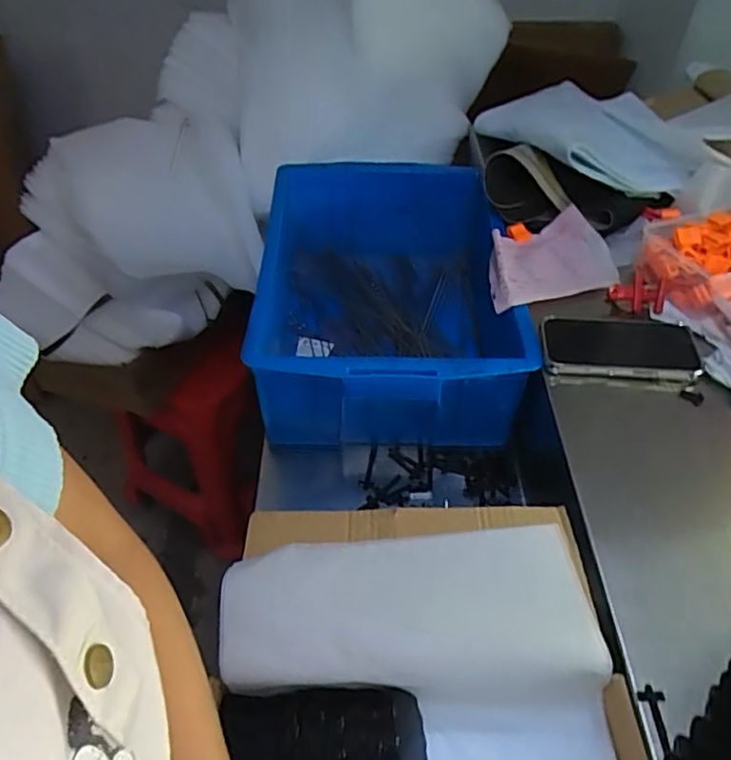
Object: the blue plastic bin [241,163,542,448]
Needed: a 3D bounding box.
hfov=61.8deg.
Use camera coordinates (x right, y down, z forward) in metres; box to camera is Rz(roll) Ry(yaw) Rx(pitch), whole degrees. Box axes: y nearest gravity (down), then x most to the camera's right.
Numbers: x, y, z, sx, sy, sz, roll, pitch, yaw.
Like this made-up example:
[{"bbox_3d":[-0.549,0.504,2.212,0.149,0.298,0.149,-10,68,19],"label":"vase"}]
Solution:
[{"bbox_3d":[0.017,-0.110,0.805,0.293,0.190,0.427,0,47,0],"label":"blue plastic bin"}]

